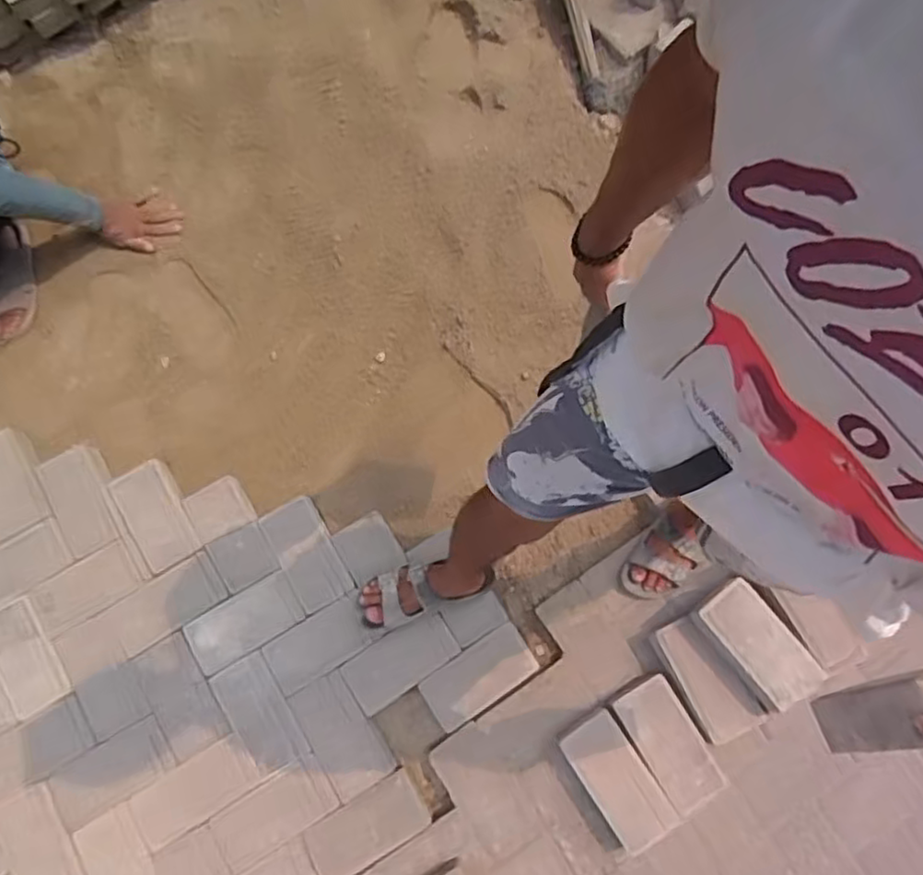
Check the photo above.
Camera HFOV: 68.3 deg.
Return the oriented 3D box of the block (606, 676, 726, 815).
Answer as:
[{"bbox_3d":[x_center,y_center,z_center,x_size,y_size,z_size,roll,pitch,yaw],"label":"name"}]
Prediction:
[{"bbox_3d":[0.363,0.533,1.202,0.115,0.074,0.206,-30,76,-9],"label":"block"}]

